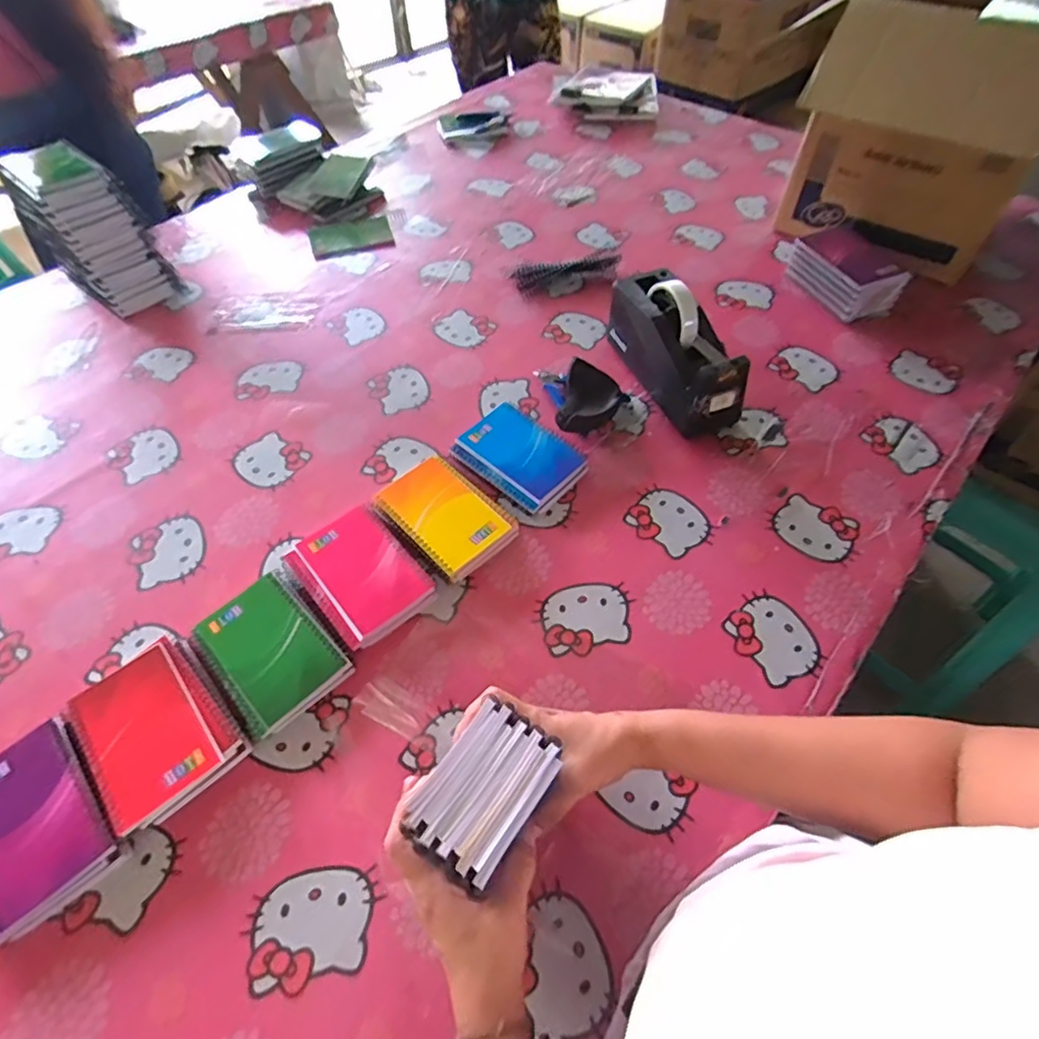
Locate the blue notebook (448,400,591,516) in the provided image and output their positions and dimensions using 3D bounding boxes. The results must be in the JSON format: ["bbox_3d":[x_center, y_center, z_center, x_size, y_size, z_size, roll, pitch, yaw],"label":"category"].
[{"bbox_3d":[0.002,-0.072,0.656,0.097,0.022,0.134,-38,63,-23],"label":"blue notebook"}]

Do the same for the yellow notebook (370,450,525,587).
[{"bbox_3d":[-0.075,-0.006,0.609,0.096,0.027,0.135,-38,62,-23],"label":"yellow notebook"}]

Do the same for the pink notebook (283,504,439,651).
[{"bbox_3d":[-0.157,0.052,0.570,0.095,0.022,0.140,-36,62,-22],"label":"pink notebook"}]

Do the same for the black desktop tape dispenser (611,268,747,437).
[{"bbox_3d":[0.185,-0.207,0.692,0.078,0.116,0.204,-21,57,-14],"label":"black desktop tape dispenser"}]

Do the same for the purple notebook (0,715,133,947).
[{"bbox_3d":[-0.374,0.233,0.448,0.095,0.023,0.139,-38,62,-23],"label":"purple notebook"}]

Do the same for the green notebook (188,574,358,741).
[{"bbox_3d":[-0.226,0.118,0.527,0.094,0.020,0.131,-37,62,-23],"label":"green notebook"}]

